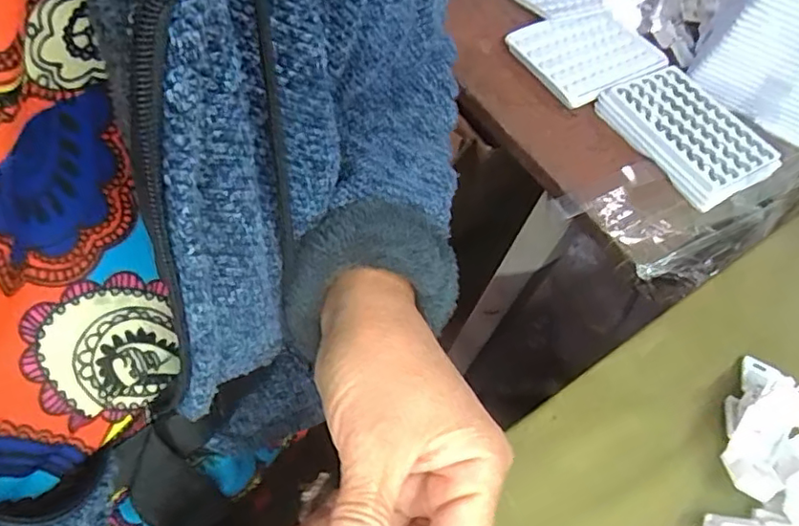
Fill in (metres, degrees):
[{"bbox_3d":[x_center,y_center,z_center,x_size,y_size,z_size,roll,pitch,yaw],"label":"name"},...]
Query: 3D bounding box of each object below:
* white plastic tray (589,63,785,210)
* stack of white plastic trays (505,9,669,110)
[{"bbox_3d":[0.233,-0.107,0.480,0.086,0.020,0.125,-24,64,-24],"label":"white plastic tray"},{"bbox_3d":[0.168,-0.188,0.526,0.127,0.008,0.096,-24,64,-24],"label":"stack of white plastic trays"}]

